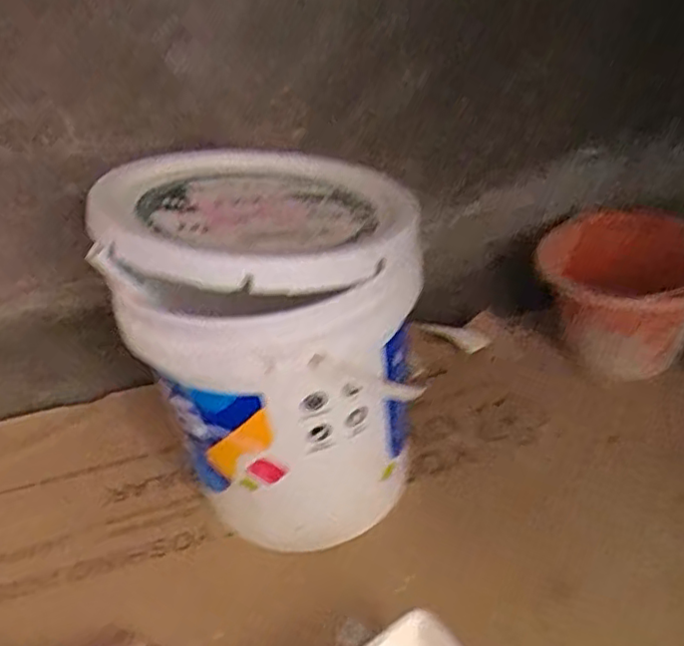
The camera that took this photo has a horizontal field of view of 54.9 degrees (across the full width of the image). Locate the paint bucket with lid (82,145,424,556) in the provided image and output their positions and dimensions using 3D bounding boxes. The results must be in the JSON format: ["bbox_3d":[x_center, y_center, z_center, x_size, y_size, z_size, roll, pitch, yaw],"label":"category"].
[{"bbox_3d":[-0.063,0.025,0.746,0.290,0.398,0.326,-3,34,4],"label":"paint bucket with lid"}]

